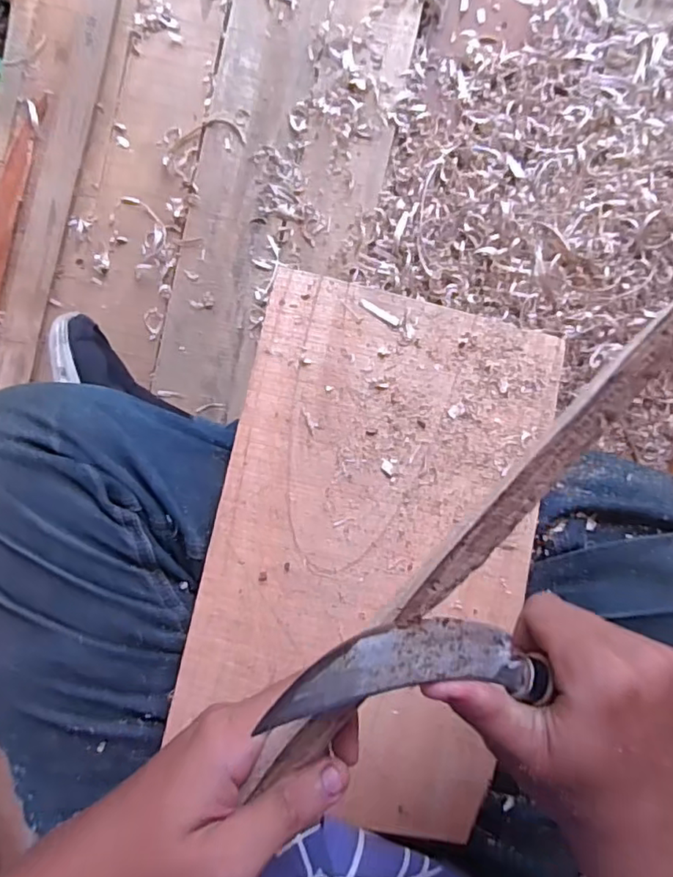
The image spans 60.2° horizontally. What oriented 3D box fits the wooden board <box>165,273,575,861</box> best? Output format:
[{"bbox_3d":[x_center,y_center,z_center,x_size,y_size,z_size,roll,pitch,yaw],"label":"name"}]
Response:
[{"bbox_3d":[0.024,0.062,0.369,0.200,0.010,0.317,13,81,-3],"label":"wooden board"}]

